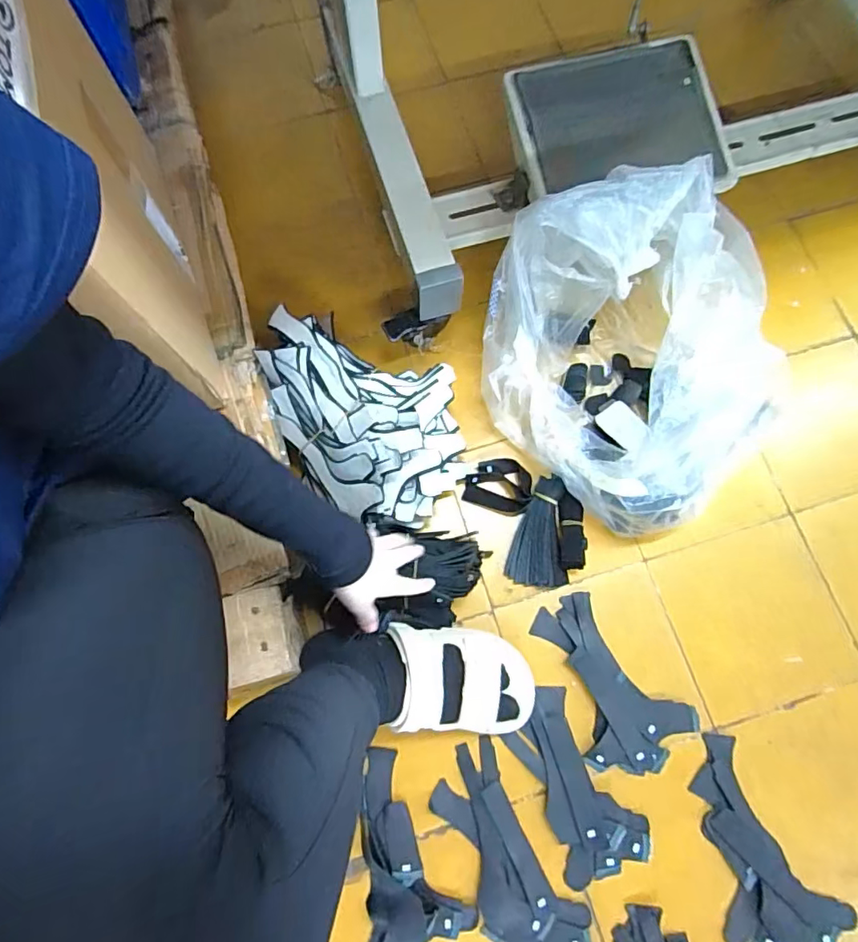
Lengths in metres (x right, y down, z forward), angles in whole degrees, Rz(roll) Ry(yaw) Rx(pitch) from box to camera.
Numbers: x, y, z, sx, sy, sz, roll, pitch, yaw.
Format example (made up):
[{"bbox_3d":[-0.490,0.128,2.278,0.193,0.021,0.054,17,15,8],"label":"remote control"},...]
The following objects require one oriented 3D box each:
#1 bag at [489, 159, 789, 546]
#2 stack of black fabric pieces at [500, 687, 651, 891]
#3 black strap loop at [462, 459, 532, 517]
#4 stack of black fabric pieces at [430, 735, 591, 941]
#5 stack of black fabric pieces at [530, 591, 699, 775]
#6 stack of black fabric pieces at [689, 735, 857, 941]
[{"bbox_3d":[0.226,-0.132,0.612,0.274,0.216,0.360,-40,79,-10],"label":"bag"},{"bbox_3d":[0.161,0.344,0.597,0.097,0.014,0.190,-24,76,-7],"label":"stack of black fabric pieces"},{"bbox_3d":[0.088,0.019,0.684,0.082,0.018,0.070,6,75,1],"label":"black strap loop"},{"bbox_3d":[0.081,0.414,0.581,0.100,0.009,0.222,-24,76,-7],"label":"stack of black fabric pieces"},{"bbox_3d":[0.202,0.247,0.625,0.123,0.009,0.199,-34,78,-9],"label":"stack of black fabric pieces"},{"bbox_3d":[0.341,0.412,0.578,0.118,0.010,0.215,-29,77,-8],"label":"stack of black fabric pieces"}]

